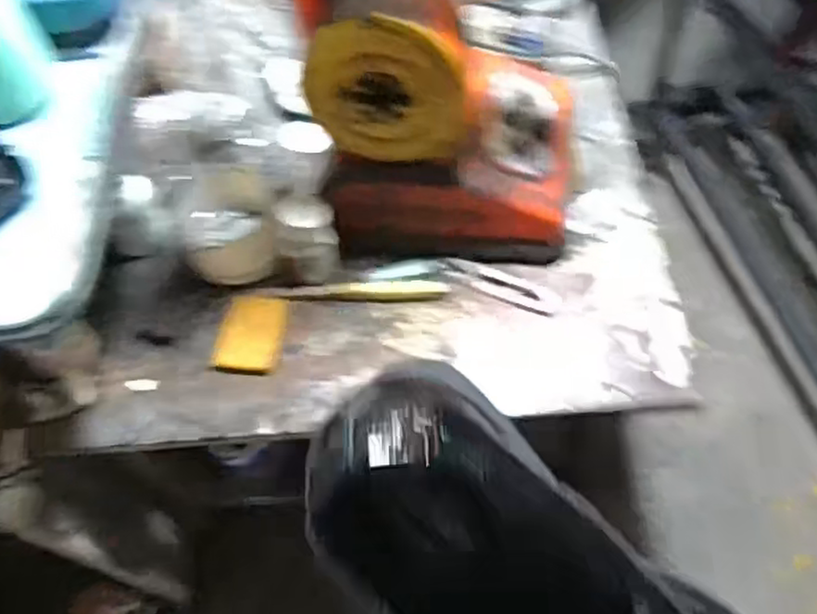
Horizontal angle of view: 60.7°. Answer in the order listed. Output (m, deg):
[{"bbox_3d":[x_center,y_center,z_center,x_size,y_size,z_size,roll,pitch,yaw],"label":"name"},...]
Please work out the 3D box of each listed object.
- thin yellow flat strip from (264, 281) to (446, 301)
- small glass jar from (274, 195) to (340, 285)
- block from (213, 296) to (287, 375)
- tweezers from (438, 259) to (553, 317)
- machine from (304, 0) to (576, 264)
[{"bbox_3d":[-0.045,-0.015,0.623,0.158,0.006,0.017,-2,59,3],"label":"thin yellow flat strip"},{"bbox_3d":[-0.090,-0.059,0.612,0.058,0.071,0.049,-19,60,-7],"label":"small glass jar"},{"bbox_3d":[-0.137,0.023,0.610,0.055,0.010,0.073,4,60,7],"label":"block"},{"bbox_3d":[0.076,-0.017,0.618,0.106,0.004,0.023,22,63,16],"label":"tweezers"},{"bbox_3d":[0.037,-0.170,0.585,0.224,0.220,0.169,0,59,4],"label":"machine"}]

